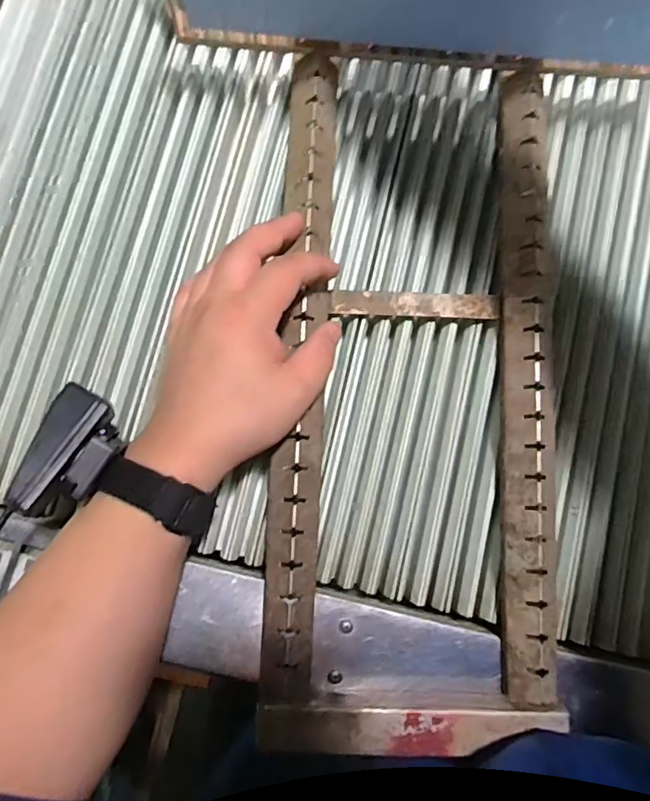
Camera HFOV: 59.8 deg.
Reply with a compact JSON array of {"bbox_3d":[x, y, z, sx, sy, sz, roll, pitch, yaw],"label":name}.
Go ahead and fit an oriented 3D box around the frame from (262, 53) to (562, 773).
[{"bbox_3d":[0.060,-0.013,0.361,0.176,0.027,0.429,3,81,-4],"label":"frame"}]

